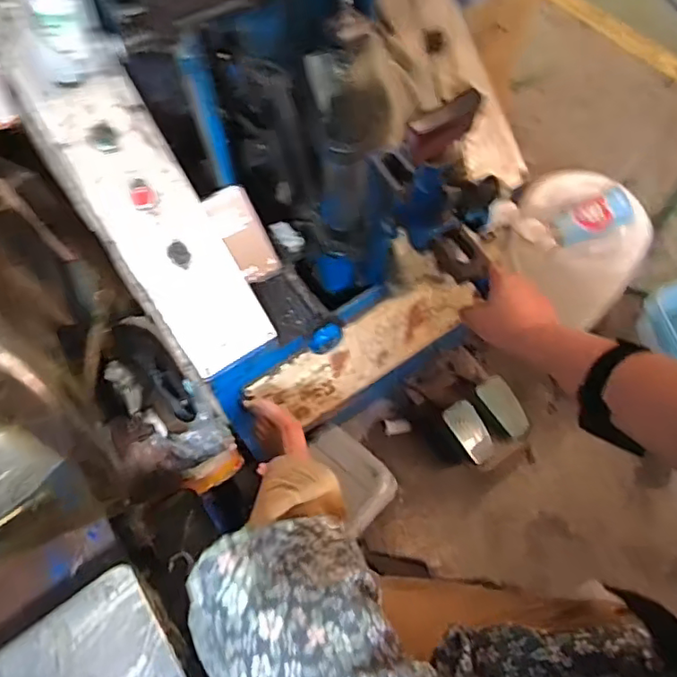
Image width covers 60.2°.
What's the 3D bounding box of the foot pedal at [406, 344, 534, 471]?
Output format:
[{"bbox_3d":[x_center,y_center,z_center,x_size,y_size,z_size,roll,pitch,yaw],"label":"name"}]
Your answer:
[{"bbox_3d":[0.314,0.164,1.412,0.226,0.106,0.294,-31,66,-12],"label":"foot pedal"}]

